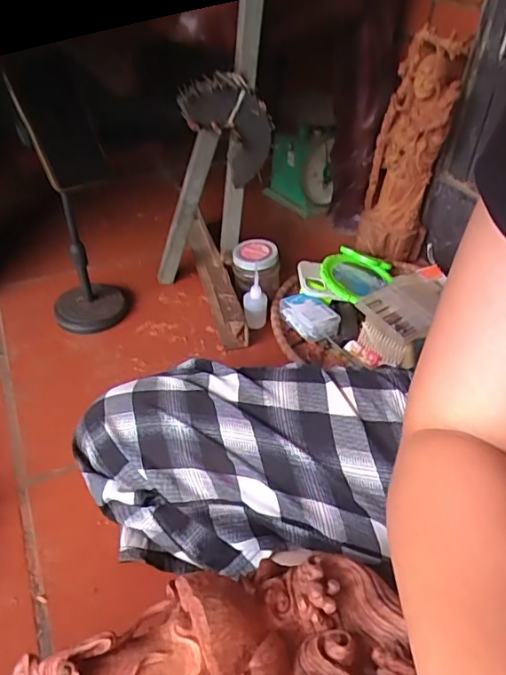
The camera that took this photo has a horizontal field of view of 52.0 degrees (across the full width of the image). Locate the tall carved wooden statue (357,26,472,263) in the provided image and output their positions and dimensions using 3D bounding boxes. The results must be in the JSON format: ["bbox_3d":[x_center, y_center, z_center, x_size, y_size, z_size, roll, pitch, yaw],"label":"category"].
[{"bbox_3d":[0.244,-0.279,0.812,0.109,0.329,0.055,12,41,9],"label":"tall carved wooden statue"}]

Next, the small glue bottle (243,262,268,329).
[{"bbox_3d":[0.004,-0.053,0.785,0.037,0.089,0.034,5,41,1],"label":"small glue bottle"}]

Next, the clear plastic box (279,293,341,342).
[{"bbox_3d":[0.083,-0.032,0.774,0.053,0.041,0.084,-23,47,-28],"label":"clear plastic box"}]

